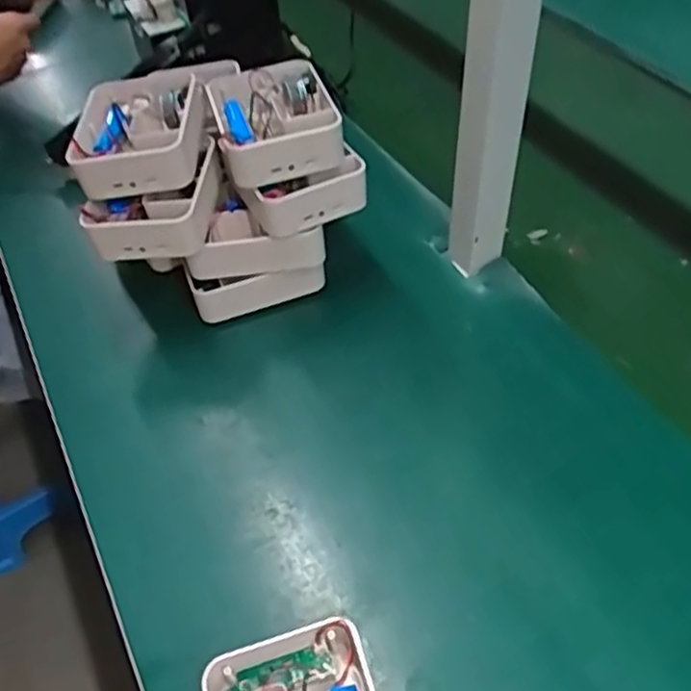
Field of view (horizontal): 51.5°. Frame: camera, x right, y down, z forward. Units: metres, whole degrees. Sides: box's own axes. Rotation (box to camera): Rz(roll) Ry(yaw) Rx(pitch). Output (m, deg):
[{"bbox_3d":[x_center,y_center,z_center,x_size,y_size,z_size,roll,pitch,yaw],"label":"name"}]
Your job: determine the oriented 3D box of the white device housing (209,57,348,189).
[{"bbox_3d":[-0.064,-0.201,0.637,0.101,0.044,0.126,-14,49,-8],"label":"white device housing"}]

